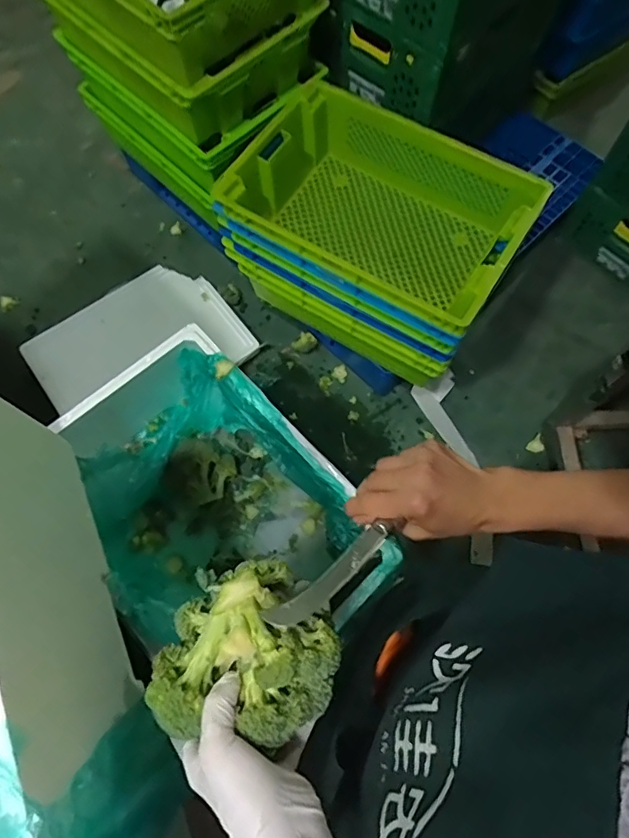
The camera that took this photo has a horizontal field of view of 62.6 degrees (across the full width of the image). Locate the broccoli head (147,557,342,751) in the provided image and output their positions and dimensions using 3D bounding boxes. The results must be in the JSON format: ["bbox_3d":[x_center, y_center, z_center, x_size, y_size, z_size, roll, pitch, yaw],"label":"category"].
[{"bbox_3d":[-0.050,0.169,0.369,0.119,0.081,0.112,0,70,0],"label":"broccoli head"}]

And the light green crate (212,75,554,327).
[{"bbox_3d":[0.132,-0.444,1.150,0.606,0.191,0.385,31,73,11],"label":"light green crate"}]

